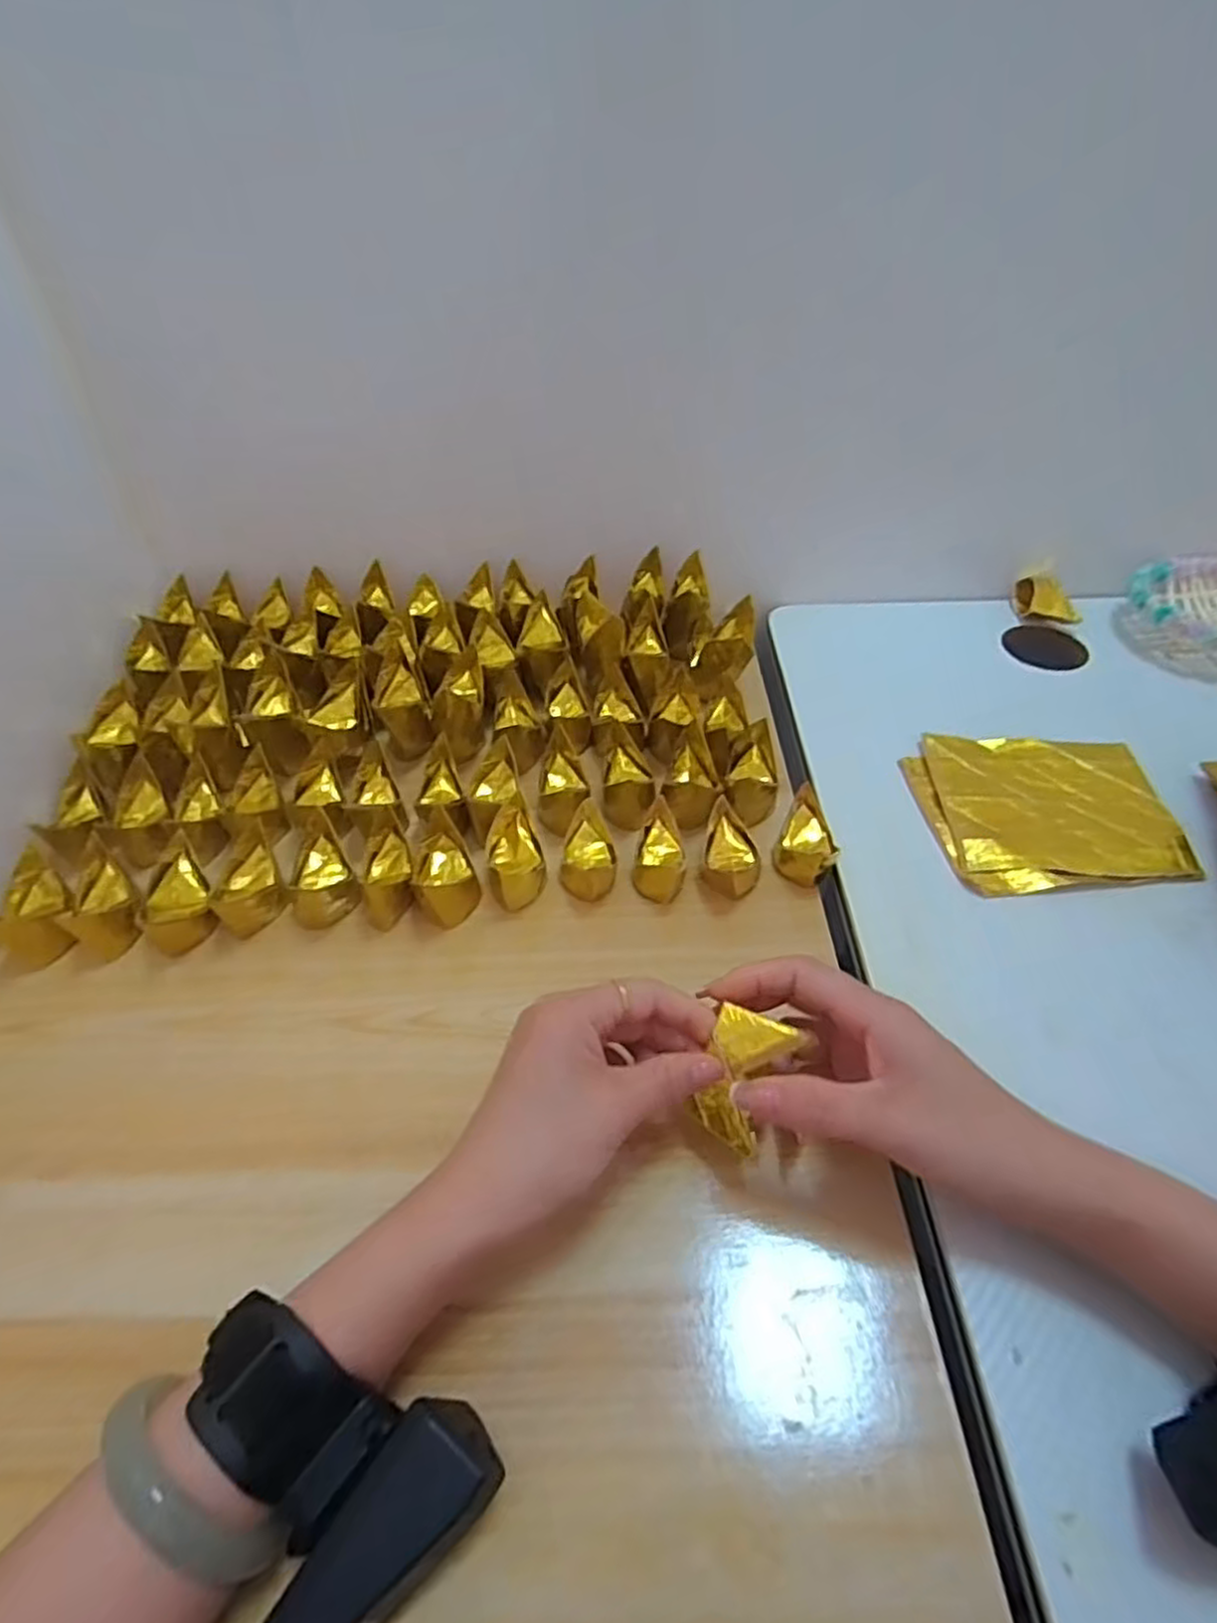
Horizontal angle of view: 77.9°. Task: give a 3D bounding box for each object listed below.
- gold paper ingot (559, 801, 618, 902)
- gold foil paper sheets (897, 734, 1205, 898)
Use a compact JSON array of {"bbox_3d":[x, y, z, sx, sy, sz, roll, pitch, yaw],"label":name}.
[{"bbox_3d":[-0.012,0.024,0.426,0.031,0.035,0.046,-6,46,-2],"label":"gold paper ingot"},{"bbox_3d":[0.259,-0.004,0.447,0.138,0.009,0.120,-3,46,1],"label":"gold foil paper sheets"}]

